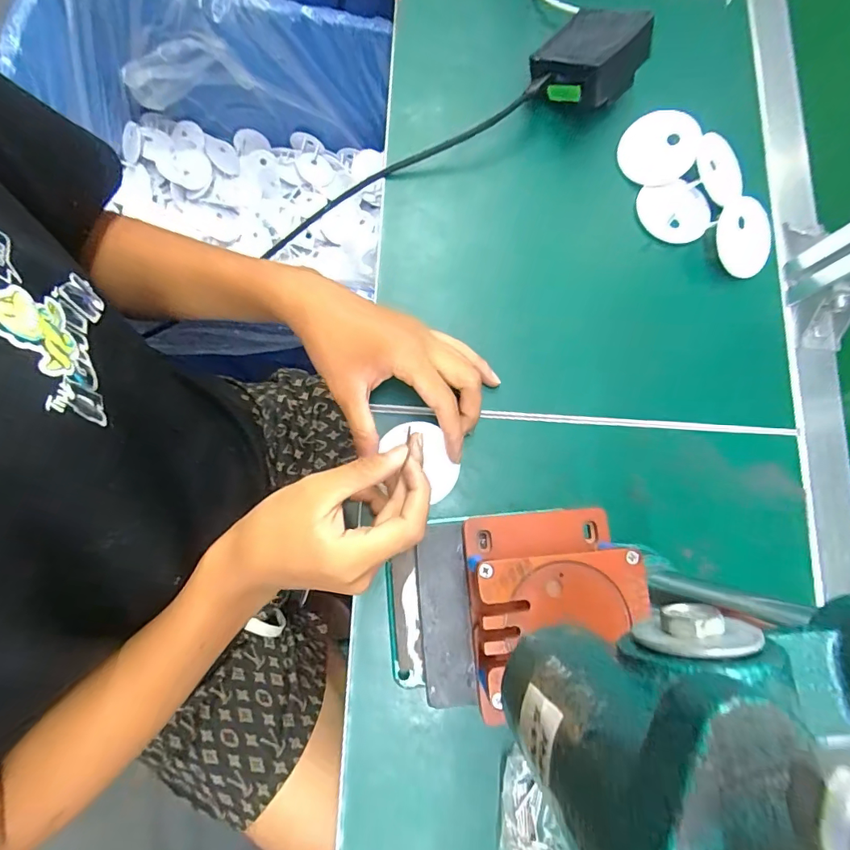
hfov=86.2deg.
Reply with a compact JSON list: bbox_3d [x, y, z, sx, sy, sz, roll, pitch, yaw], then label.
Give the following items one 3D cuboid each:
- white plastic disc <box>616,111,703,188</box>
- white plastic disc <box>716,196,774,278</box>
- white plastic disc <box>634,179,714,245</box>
[{"bbox_3d":[0.200,-0.237,0.391,0.062,0.007,0.057,10,101,15],"label":"white plastic disc"},{"bbox_3d":[0.265,-0.155,0.377,0.041,0.008,0.062,-15,102,10],"label":"white plastic disc"},{"bbox_3d":[0.212,-0.181,0.386,0.055,0.008,0.051,-1,87,11],"label":"white plastic disc"}]

